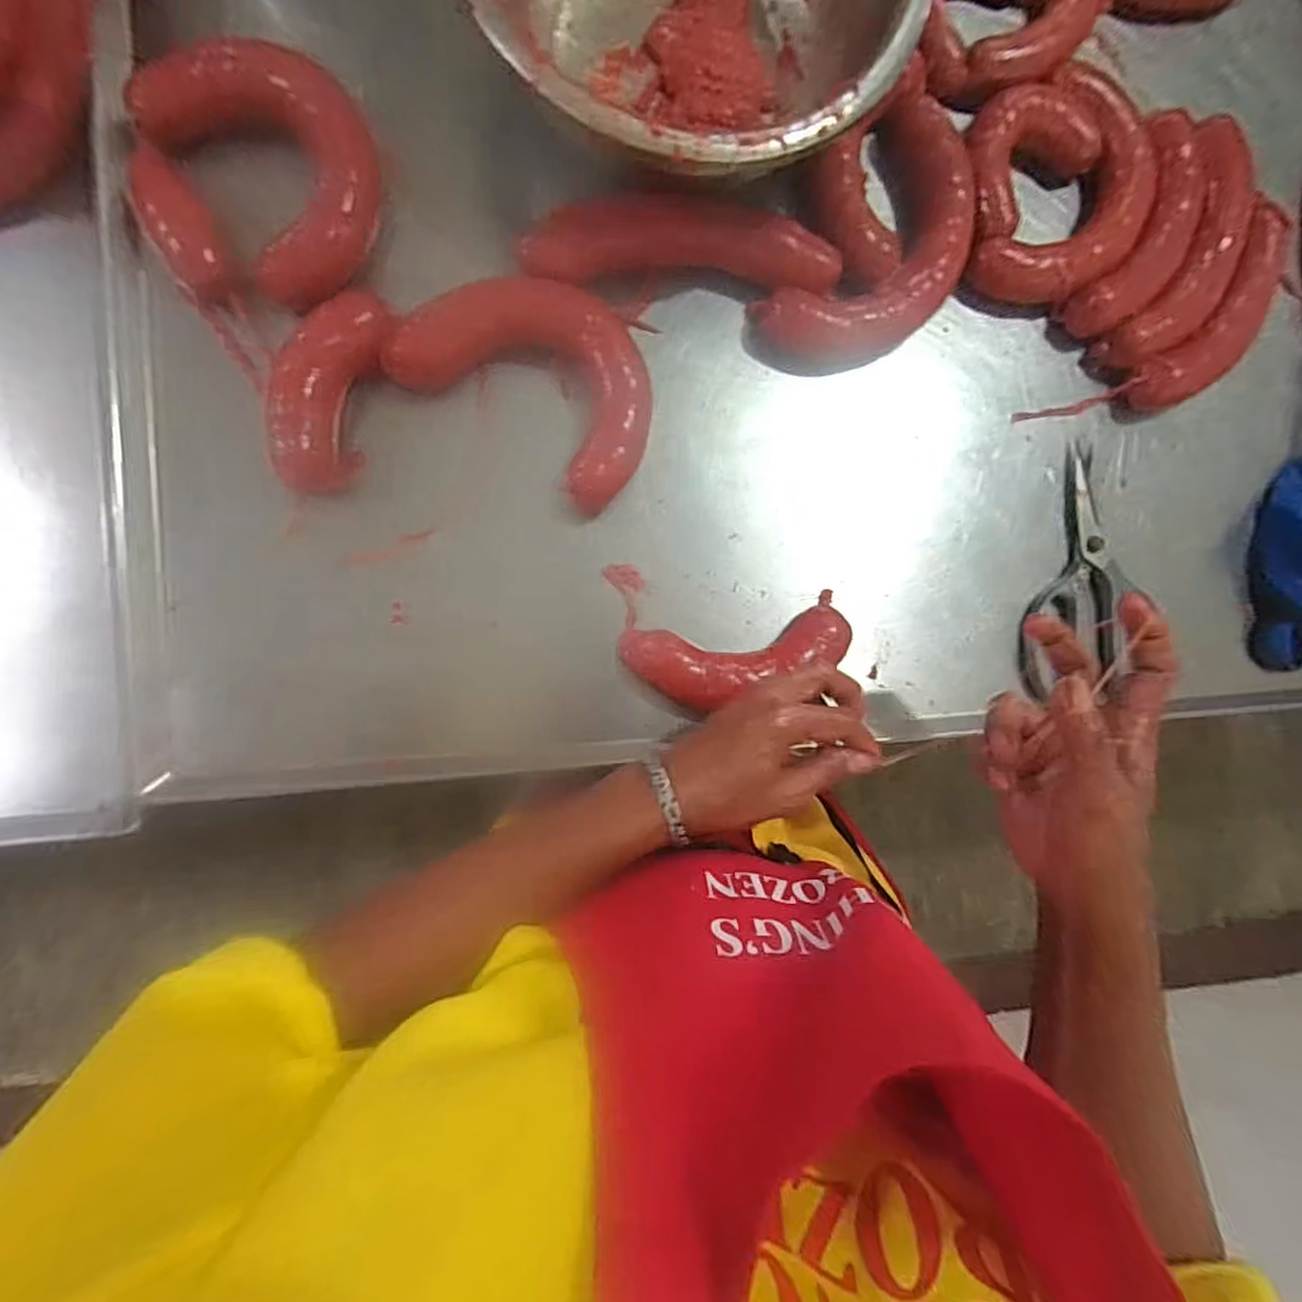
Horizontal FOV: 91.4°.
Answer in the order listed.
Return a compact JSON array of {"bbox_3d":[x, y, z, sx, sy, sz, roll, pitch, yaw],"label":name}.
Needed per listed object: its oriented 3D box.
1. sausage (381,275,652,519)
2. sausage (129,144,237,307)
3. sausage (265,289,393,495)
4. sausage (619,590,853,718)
[{"bbox_3d":[-0.072,-0.188,0.437,0.170,0.038,0.121,36,87,-6],"label":"sausage"},{"bbox_3d":[-0.301,-0.276,0.407,0.034,0.029,0.092,-28,94,-6],"label":"sausage"},{"bbox_3d":[-0.209,-0.170,0.413,0.052,0.034,0.133,15,89,-7],"label":"sausage"},{"bbox_3d":[0.065,0.002,0.448,0.161,0.042,0.060,-10,91,-7],"label":"sausage"}]

